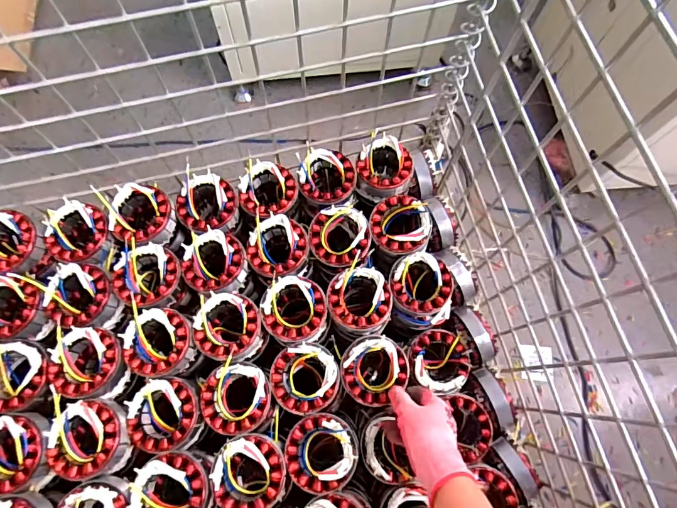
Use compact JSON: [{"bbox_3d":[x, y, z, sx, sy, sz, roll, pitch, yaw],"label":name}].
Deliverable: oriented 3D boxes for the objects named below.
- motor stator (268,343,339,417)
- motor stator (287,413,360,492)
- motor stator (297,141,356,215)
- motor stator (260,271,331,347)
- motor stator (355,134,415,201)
[{"bbox_3d":[-0.042,0.161,0.539,0.086,0.043,0.084,0,71,-1],"label":"motor stator"},{"bbox_3d":[-0.020,0.240,0.506,0.084,0.040,0.085,-5,71,-3],"label":"motor stator"},{"bbox_3d":[-0.018,-0.107,0.636,0.084,0.073,0.083,-3,71,-2],"label":"motor stator"},{"bbox_3d":[-0.059,0.079,0.567,0.087,0.066,0.088,0,71,-1],"label":"motor stator"},{"bbox_3d":[0.069,-0.123,0.651,0.084,0.076,0.089,28,73,8],"label":"motor stator"}]

